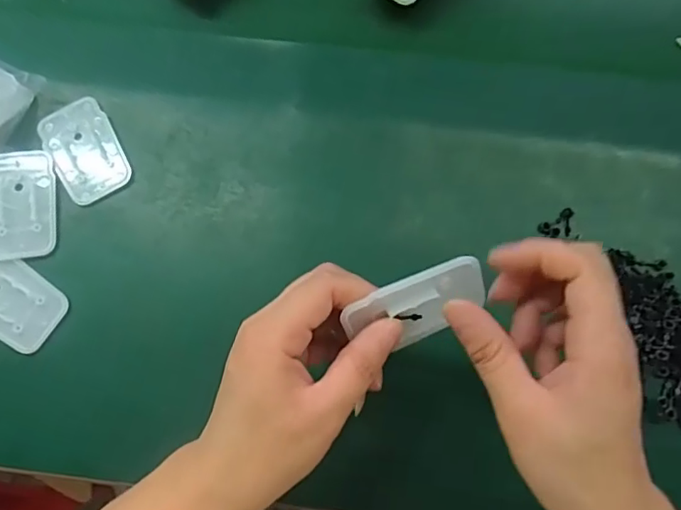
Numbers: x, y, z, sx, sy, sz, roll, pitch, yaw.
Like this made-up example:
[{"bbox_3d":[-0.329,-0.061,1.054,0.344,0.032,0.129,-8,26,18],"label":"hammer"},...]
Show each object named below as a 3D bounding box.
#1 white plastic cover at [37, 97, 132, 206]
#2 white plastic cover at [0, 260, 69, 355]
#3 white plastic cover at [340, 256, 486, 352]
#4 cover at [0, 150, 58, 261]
[{"bbox_3d":[-0.170,-0.069,0.367,0.044,0.006,0.065,-30,78,-6],"label":"white plastic cover"},{"bbox_3d":[-0.208,0.028,0.348,0.067,0.009,0.044,33,79,8],"label":"white plastic cover"},{"bbox_3d":[0.037,0.025,0.266,0.067,0.007,0.036,-22,118,-2],"label":"white plastic cover"},{"bbox_3d":[-0.208,-0.033,0.358,0.044,0.012,0.071,-7,77,-1],"label":"cover"}]

